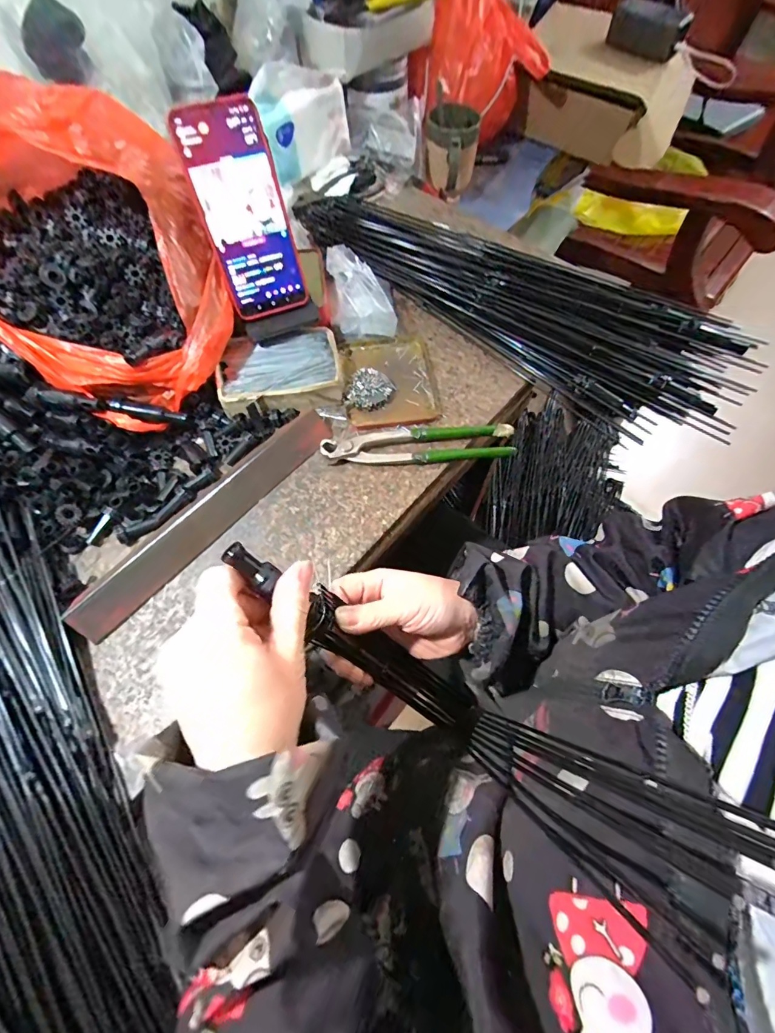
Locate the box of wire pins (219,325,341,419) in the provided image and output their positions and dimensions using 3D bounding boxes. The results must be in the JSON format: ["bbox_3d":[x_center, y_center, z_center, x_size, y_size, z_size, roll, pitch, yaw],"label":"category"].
[{"bbox_3d":[-0.114,-0.154,0.464,0.130,0.035,0.086,-12,66,-7],"label":"box of wire pins"}]

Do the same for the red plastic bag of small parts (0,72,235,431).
[{"bbox_3d":[-0.283,-0.249,0.392,0.269,0.136,0.208,31,68,12],"label":"red plastic bag of small parts"}]

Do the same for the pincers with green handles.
[{"bbox_3d":[0.033,-0.077,0.448,0.197,0.017,0.045,-1,65,-2],"label":"pincers with green handles"}]

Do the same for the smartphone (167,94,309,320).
[{"bbox_3d":[-0.132,-0.279,0.401,0.076,0.160,0.009,-22,36,-11],"label":"smartphone"}]

